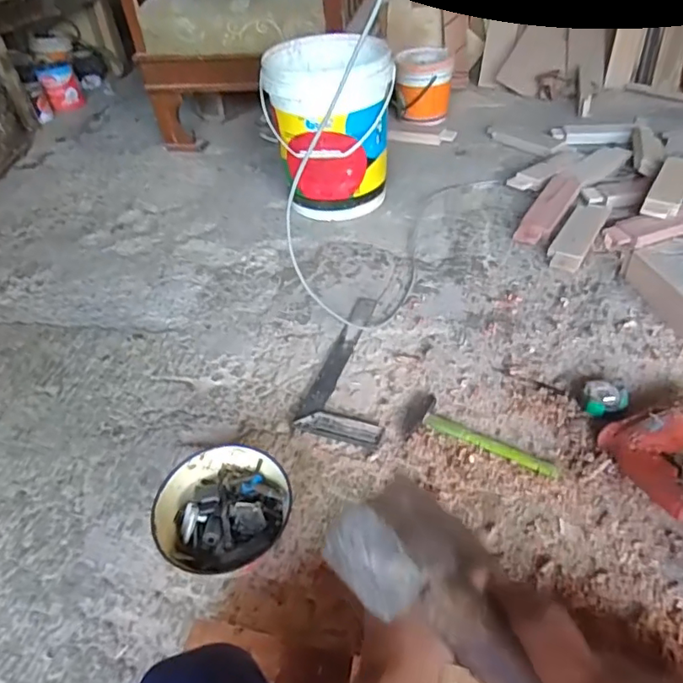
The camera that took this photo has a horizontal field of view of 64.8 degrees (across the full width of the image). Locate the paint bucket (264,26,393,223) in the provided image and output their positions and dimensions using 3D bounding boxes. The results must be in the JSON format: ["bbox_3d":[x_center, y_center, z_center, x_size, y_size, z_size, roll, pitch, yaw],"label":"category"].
[{"bbox_3d":[-0.031,-0.544,1.381,0.294,0.362,0.312,-10,44,-3],"label":"paint bucket"}]

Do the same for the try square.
[{"bbox_3d":[0.036,0.037,1.007,0.142,0.011,0.360,7,45,15],"label":"try square"}]

